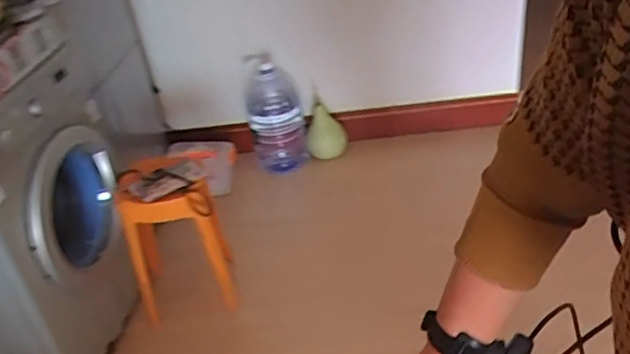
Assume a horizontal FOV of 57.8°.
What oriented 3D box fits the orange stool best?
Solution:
[{"bbox_3d":[-0.420,0.167,1.717,0.275,0.421,0.245,-17,34,-15],"label":"orange stool"}]

